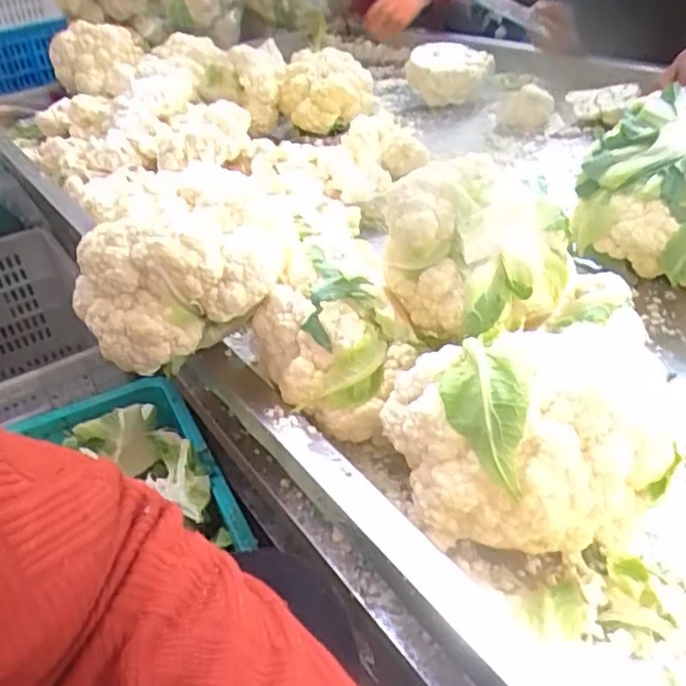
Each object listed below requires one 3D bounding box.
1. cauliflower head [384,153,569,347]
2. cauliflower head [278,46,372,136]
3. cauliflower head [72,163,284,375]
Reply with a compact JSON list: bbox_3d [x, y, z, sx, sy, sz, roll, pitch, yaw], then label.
[{"bbox_3d":[0.106,-0.073,0.537,0.120,0.117,0.110,-4,34,3],"label":"cauliflower head"},{"bbox_3d":[-0.034,-0.457,1.220,0.166,0.156,0.159,-4,34,3],"label":"cauliflower head"},{"bbox_3d":[-0.129,-0.067,0.544,0.178,0.108,0.121,-12,35,-9],"label":"cauliflower head"}]

